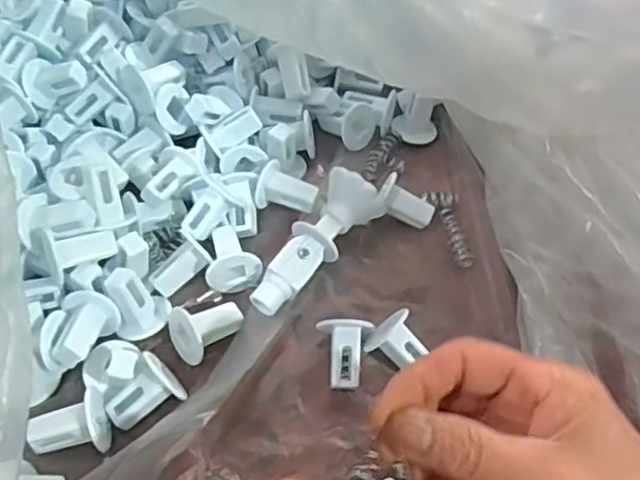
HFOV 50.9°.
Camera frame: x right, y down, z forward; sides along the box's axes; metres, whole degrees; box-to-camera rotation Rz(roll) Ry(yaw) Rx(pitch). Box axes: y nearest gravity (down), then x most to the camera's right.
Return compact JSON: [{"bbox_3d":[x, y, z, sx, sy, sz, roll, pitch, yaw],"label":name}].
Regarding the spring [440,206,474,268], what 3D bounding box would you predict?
[{"bbox_3d":[0.089,-0.002,0.439,0.010,0.008,0.045,-9,58,-7],"label":"spring"}]

